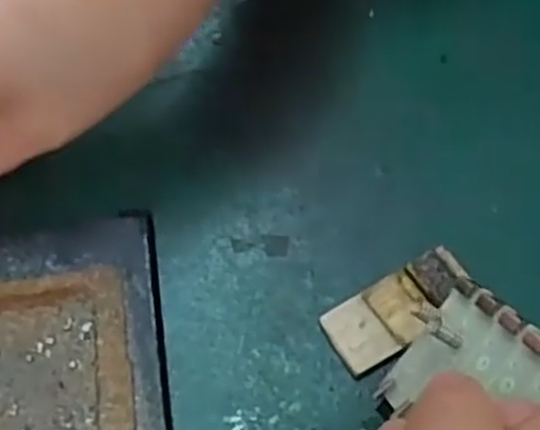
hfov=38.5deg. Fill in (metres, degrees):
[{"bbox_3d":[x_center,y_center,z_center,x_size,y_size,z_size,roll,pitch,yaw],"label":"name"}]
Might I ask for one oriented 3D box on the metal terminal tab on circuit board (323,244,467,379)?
[{"bbox_3d":[0.033,0.024,0.199,0.038,0.008,0.018,-27,68,-14],"label":"metal terminal tab on circuit board"}]

